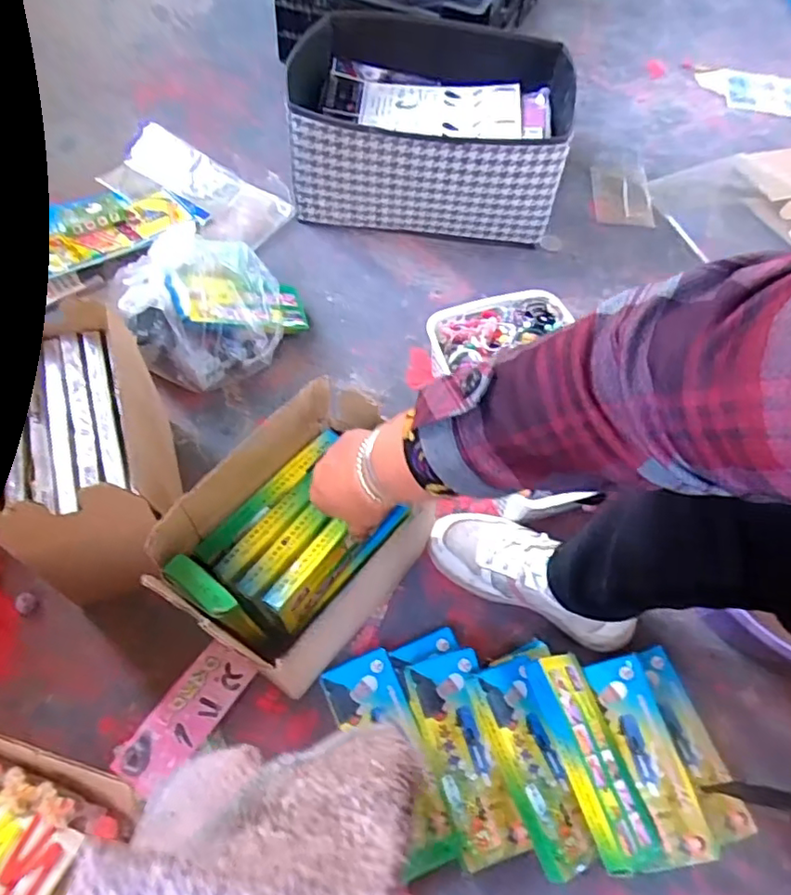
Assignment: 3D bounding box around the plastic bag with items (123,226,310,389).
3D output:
[{"bbox_3d":[-0.229,-0.181,0.801,0.219,0.150,0.140,-13,61,-11],"label":"plastic bag with items"}]

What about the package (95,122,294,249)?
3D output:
[{"bbox_3d":[-0.347,-0.437,1.024,0.337,0.026,0.141,33,68,11],"label":"package"}]

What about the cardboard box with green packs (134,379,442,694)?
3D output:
[{"bbox_3d":[-0.085,0.099,0.601,0.154,0.215,0.239,35,63,15],"label":"cardboard box with green packs"}]

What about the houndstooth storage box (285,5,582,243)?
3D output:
[{"bbox_3d":[0.056,-0.538,1.007,0.449,0.186,0.373,6,60,-1],"label":"houndstooth storage box"}]

